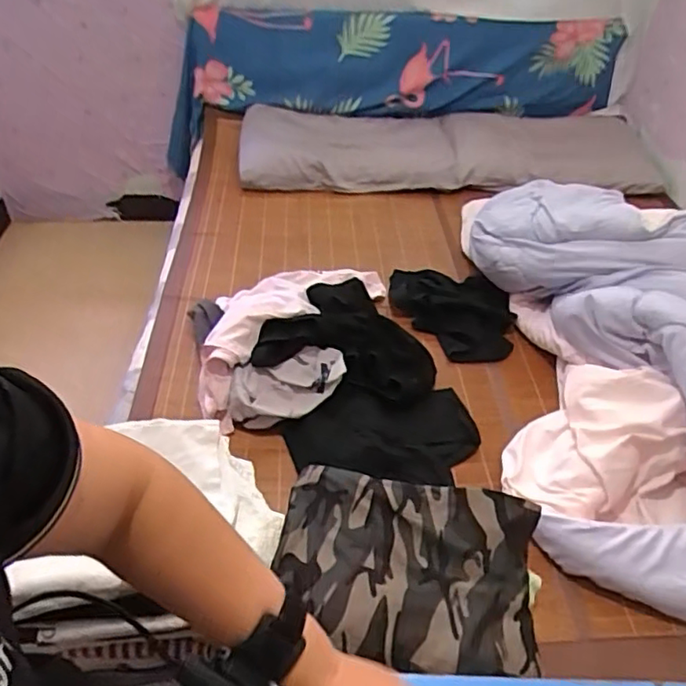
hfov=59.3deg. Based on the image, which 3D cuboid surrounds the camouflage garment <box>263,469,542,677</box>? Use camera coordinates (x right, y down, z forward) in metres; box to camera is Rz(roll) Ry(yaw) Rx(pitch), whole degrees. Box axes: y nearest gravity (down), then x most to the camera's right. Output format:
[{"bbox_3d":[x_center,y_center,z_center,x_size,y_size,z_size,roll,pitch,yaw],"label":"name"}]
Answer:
[{"bbox_3d":[0.080,0.281,0.772,0.328,0.045,0.256,10,42,8],"label":"camouflage garment"}]

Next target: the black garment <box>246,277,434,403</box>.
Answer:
[{"bbox_3d":[0.022,-0.042,1.311,0.362,0.111,0.349,6,42,3],"label":"black garment"}]

